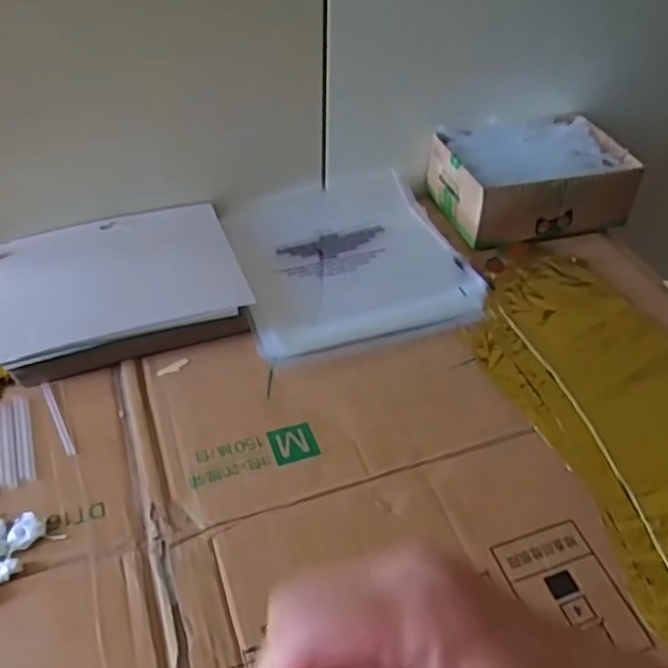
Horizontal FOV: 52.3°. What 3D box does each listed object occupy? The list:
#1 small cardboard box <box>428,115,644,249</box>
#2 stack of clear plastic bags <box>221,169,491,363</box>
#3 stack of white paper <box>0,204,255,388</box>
[{"bbox_3d":[0.206,-0.165,0.716,0.177,0.065,0.127,-9,46,-12],"label":"small cardboard box"},{"bbox_3d":[0.011,-0.081,0.677,0.214,0.014,0.233,-11,46,-14],"label":"stack of clear plastic bags"},{"bbox_3d":[-0.188,-0.046,0.596,0.199,0.028,0.161,-13,47,-16],"label":"stack of white paper"}]

